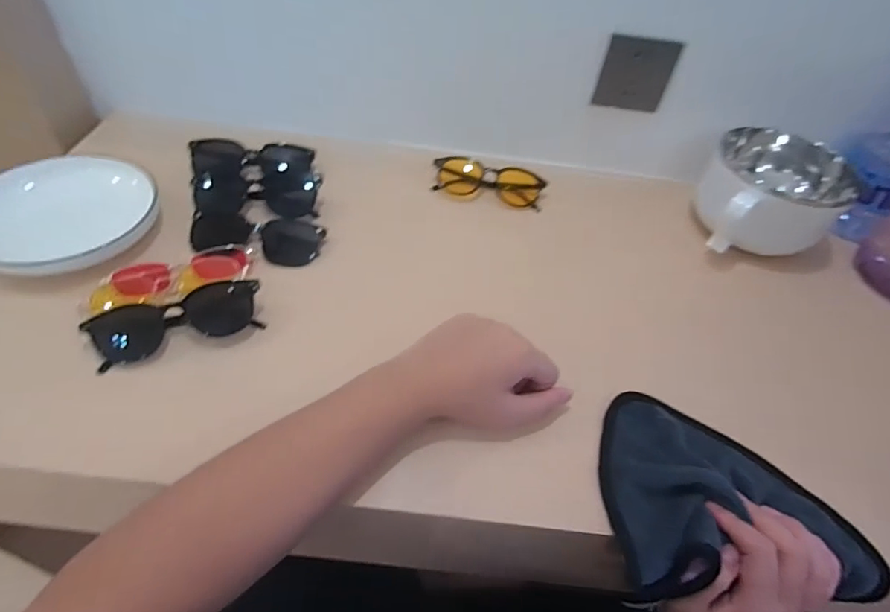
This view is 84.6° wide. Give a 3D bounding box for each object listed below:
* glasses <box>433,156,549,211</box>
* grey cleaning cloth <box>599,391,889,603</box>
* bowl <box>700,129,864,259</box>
[{"bbox_3d":[0.055,-0.156,0.614,0.136,0.034,0.037,10,48,3],"label":"glasses"},{"bbox_3d":[0.222,0.141,0.391,0.197,0.034,0.153,2,48,-4],"label":"grey cleaning cloth"},{"bbox_3d":[0.374,-0.133,0.575,0.150,0.092,0.120,0,48,-7],"label":"bowl"}]

